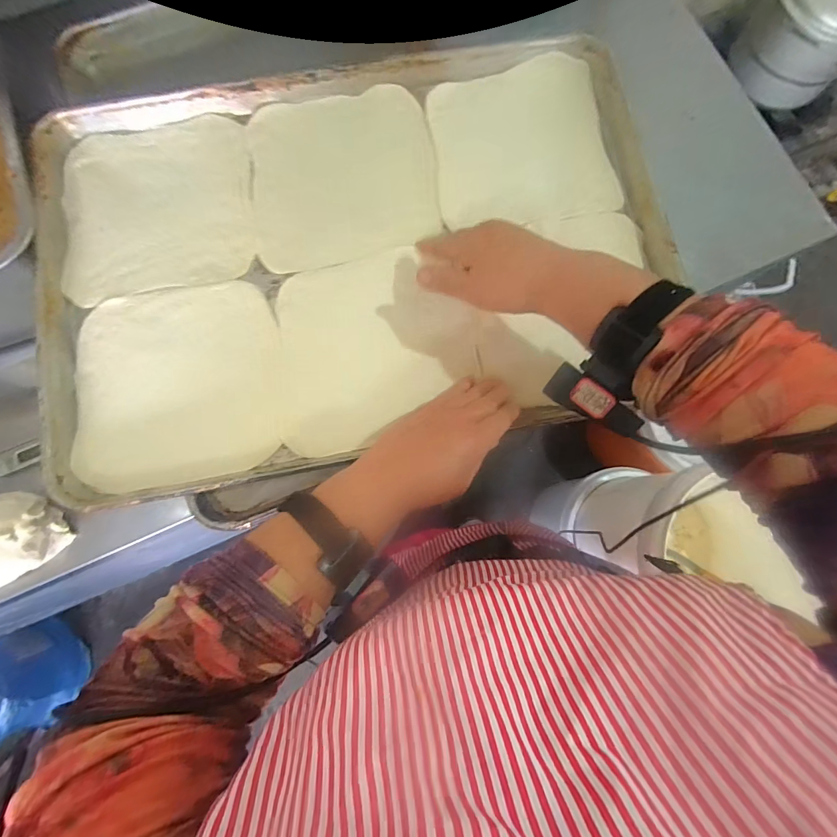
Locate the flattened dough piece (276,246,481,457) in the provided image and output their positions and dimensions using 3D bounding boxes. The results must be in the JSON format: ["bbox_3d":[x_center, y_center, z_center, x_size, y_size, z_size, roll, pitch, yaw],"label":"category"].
[{"bbox_3d":[-0.044,-0.071,0.389,0.192,0.008,0.182,-13,82,-2],"label":"flattened dough piece"}]

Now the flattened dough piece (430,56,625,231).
[{"bbox_3d":[0.109,-0.285,0.415,0.182,0.017,0.172,-9,82,-2],"label":"flattened dough piece"}]

